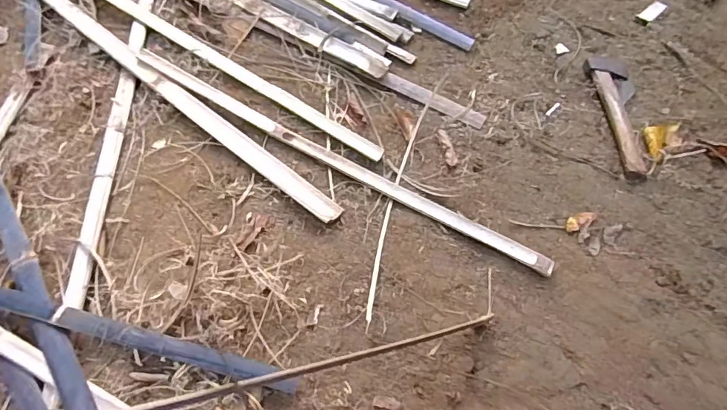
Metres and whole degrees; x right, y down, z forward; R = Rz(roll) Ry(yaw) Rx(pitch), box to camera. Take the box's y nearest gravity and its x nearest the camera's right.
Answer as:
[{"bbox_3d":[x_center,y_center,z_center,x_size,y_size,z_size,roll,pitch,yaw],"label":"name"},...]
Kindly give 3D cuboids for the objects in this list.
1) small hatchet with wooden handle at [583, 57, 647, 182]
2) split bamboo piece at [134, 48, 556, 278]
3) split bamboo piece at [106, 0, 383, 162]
[{"bbox_3d":[0.490,-0.172,0.946,0.079,0.032,0.274,0,61,1],"label":"small hatchet with wooden handle"},{"bbox_3d":[-0.076,-0.098,0.913,0.877,0.020,0.039,29,65,16],"label":"split bamboo piece"},{"bbox_3d":[-0.318,-0.312,1.025,0.860,0.018,0.038,31,66,17],"label":"split bamboo piece"}]

